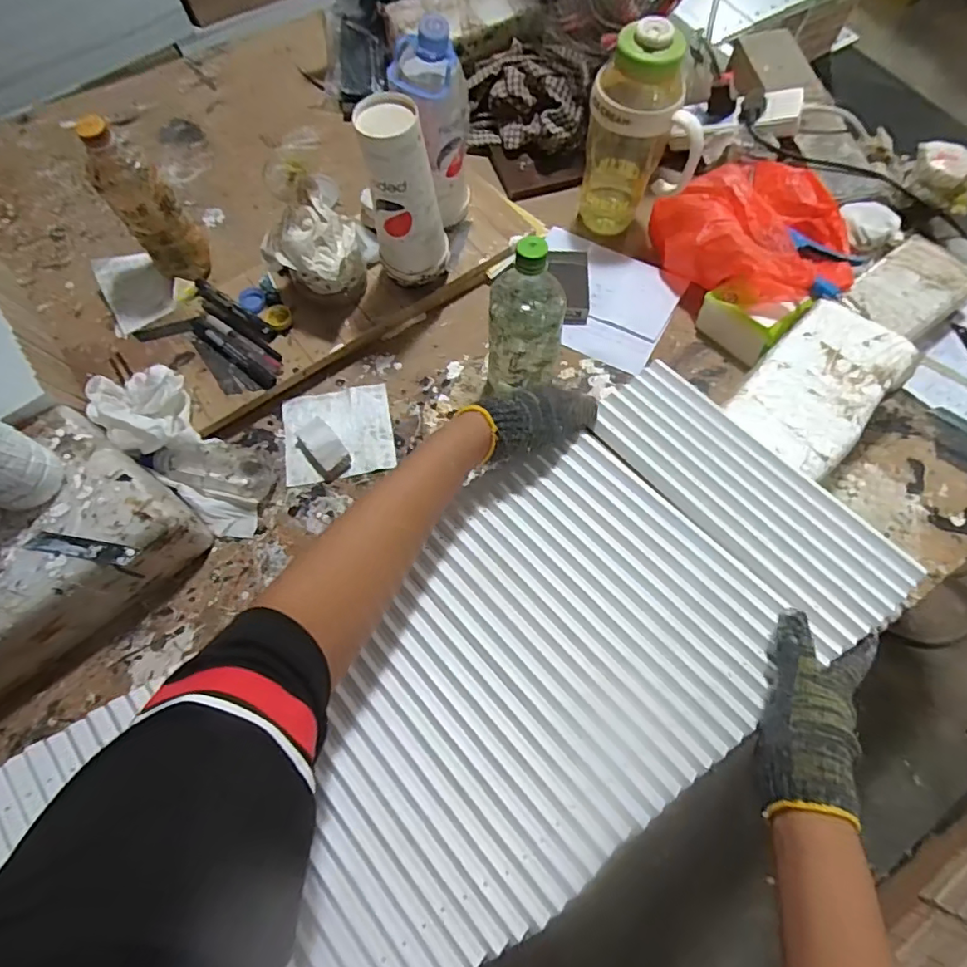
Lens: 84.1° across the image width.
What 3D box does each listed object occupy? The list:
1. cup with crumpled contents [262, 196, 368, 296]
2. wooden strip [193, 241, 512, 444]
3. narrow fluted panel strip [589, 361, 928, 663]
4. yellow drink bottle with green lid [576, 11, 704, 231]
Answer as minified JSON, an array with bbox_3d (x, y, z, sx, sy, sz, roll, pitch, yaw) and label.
[{"bbox_3d":[-0.185,-0.265,0.628,0.112,0.105,0.090,-25,72,-10],"label":"cup with crumpled contents"},{"bbox_3d":[-0.145,-0.183,0.674,0.446,0.023,0.017,-34,73,-13],"label":"wooden strip"},{"bbox_3d":[0.235,0.005,0.488,0.113,0.012,0.291,-36,67,-13],"label":"narrow fluted panel strip"},{"bbox_3d":[0.197,-0.433,0.684,0.130,0.233,0.092,8,69,2],"label":"yellow drink bottle with green lid"}]

